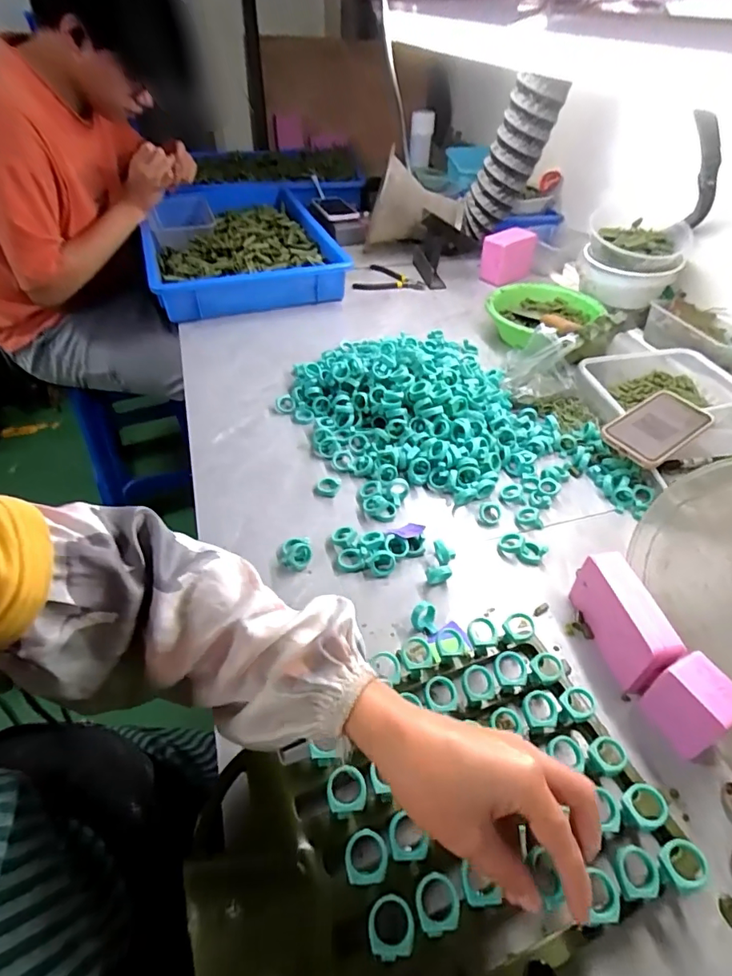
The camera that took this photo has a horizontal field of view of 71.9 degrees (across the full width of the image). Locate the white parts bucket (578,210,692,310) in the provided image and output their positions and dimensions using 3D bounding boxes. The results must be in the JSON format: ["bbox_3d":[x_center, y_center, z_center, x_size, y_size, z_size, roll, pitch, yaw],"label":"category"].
[{"bbox_3d":[0.478,-0.411,0.906,0.163,0.115,0.132,24,49,21],"label":"white parts bucket"}]

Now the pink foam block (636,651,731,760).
[{"bbox_3d":[0.265,0.175,0.409,0.033,0.065,0.052,-19,48,-19],"label":"pink foam block"}]

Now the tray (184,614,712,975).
[{"bbox_3d":[0.045,0.222,0.363,0.318,0.066,0.220,-16,46,-16],"label":"tray"}]

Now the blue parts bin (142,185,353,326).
[{"bbox_3d":[-0.294,-0.562,1.147,0.386,0.088,0.599,-14,47,-15],"label":"blue parts bin"}]

